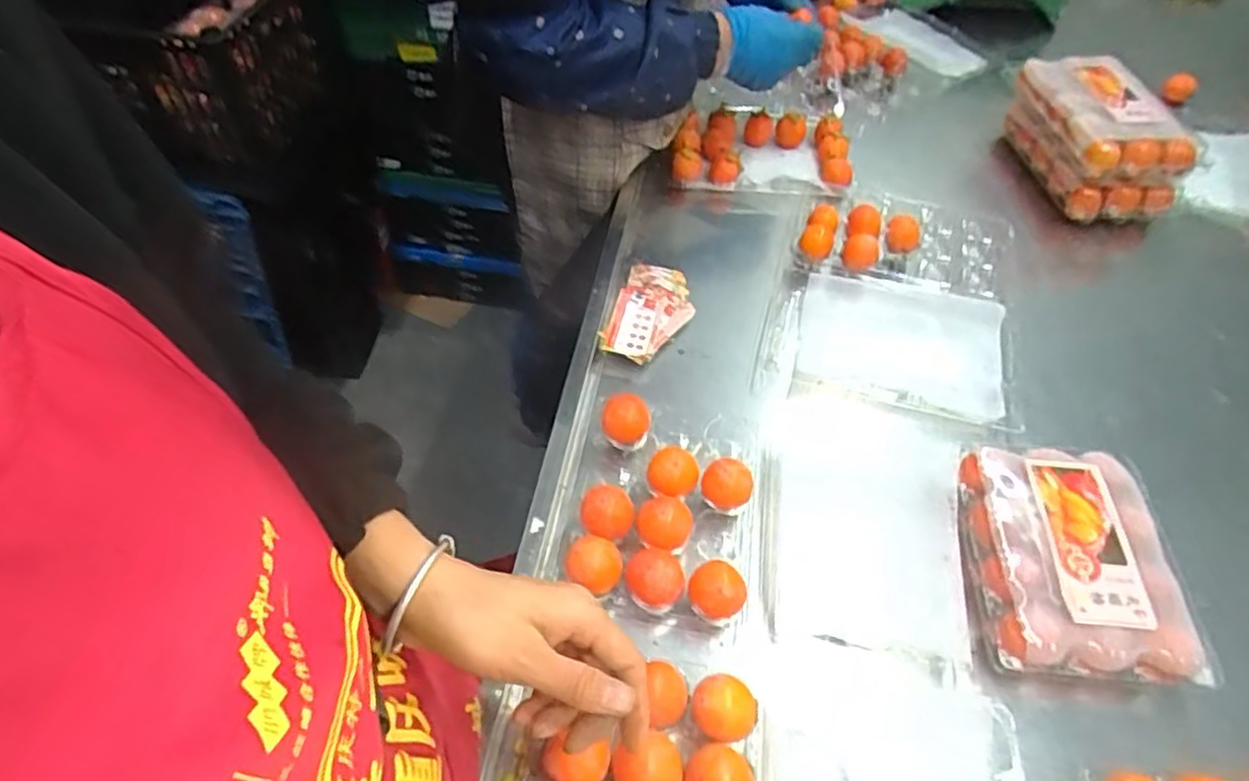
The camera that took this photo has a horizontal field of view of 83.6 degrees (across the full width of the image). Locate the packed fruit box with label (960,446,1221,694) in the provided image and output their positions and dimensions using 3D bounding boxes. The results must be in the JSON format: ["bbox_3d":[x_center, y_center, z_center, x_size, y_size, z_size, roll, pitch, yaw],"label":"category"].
[{"bbox_3d":[0.350,0.131,0.552,0.142,0.045,0.186,6,52,2],"label":"packed fruit box with label"}]

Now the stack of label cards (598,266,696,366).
[{"bbox_3d":[0.027,-0.078,0.736,0.077,0.027,0.135,16,53,10],"label":"stack of label cards"}]

